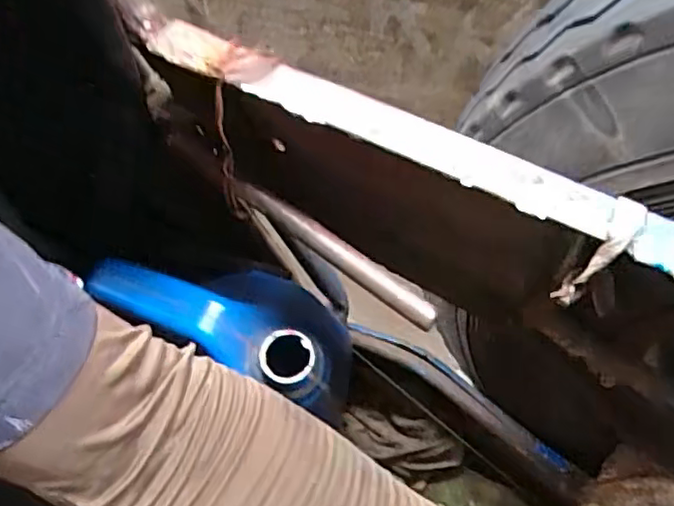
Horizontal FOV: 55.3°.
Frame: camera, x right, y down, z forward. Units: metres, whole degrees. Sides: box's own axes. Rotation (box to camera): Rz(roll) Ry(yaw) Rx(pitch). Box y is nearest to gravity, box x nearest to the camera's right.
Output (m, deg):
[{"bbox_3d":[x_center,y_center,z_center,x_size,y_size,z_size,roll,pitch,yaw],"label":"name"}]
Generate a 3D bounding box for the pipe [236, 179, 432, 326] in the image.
[{"bbox_3d":[-0.003,-0.004,0.370,0.142,0.014,0.016,36,71,17],"label":"pipe"}]

